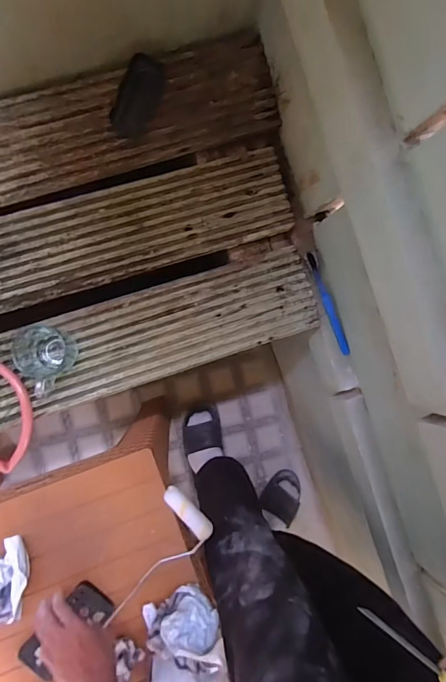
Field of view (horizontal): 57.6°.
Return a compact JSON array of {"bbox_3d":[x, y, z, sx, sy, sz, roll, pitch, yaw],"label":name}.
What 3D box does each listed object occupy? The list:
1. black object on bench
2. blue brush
[{"bbox_3d":[-0.127,-0.363,0.601,0.057,0.039,0.108,24,85,-5],"label":"black object on bench"},{"bbox_3d":[0.179,-0.062,0.683,0.017,0.017,0.180,-22,90,-7],"label":"blue brush"}]

